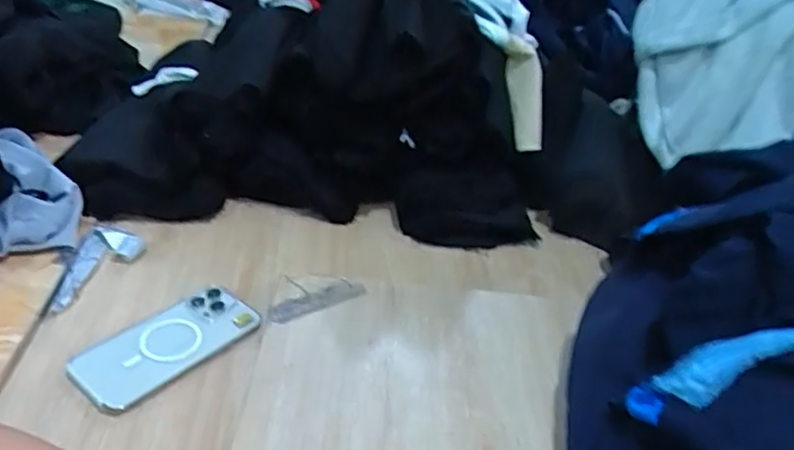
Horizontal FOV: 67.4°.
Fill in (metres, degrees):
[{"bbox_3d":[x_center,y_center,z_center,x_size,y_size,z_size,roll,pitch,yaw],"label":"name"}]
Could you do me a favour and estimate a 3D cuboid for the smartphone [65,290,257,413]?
[{"bbox_3d":[-0.210,0.108,0.553,0.078,0.012,0.162,29,38,28],"label":"smartphone"}]

